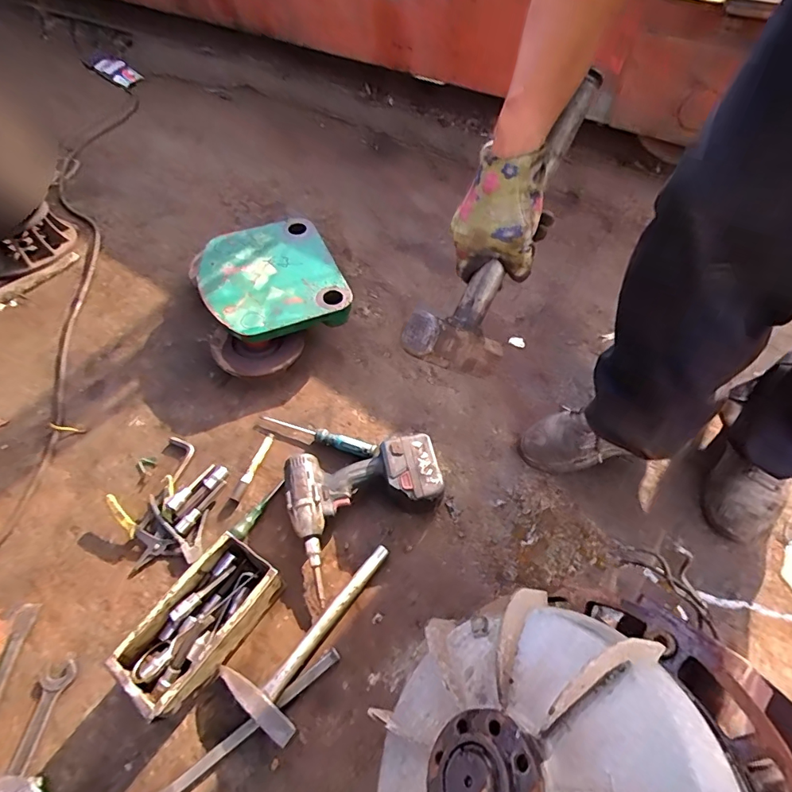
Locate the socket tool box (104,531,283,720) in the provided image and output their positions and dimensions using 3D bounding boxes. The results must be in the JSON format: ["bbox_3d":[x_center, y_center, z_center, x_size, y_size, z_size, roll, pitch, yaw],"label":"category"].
[{"bbox_3d":[-0.265,0.309,0.645,0.109,0.078,0.214,31,59,18],"label":"socket tool box"}]

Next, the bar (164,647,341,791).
[{"bbox_3d":[-0.195,0.431,0.600,0.286,0.017,0.024,-32,64,-20],"label":"bar"}]

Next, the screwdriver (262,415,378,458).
[{"bbox_3d":[-0.138,0.070,0.840,0.214,0.022,0.034,15,56,10],"label":"screwdriver"}]

